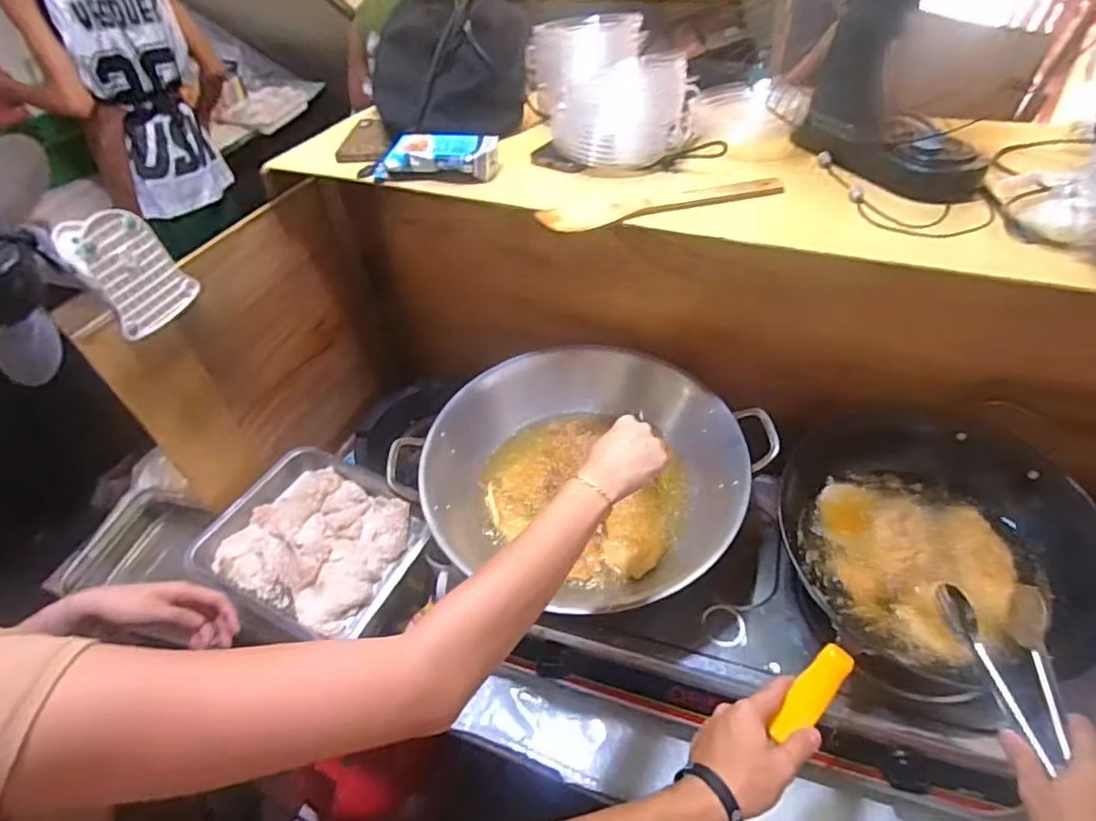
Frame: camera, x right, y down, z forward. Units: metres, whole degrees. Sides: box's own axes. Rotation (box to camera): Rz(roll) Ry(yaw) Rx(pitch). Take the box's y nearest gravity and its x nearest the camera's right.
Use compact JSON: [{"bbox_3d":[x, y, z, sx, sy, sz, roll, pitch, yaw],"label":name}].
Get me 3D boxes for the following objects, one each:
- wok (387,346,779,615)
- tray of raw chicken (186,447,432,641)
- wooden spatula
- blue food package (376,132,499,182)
[{"bbox_3d":[0.058,0.088,0.760,0.448,0.157,0.338,-9,47,-4],"label":"wok"},{"bbox_3d":[-0.350,0.190,0.862,0.288,0.054,0.253,18,51,20],"label":"tray of raw chicken"},{"bbox_3d":[0.129,-0.243,0.656,0.282,0.015,0.059,-12,47,-6],"label":"wooden spatula"},{"bbox_3d":[-0.139,-0.321,0.726,0.148,0.036,0.065,0,47,5],"label":"blue food package"}]

